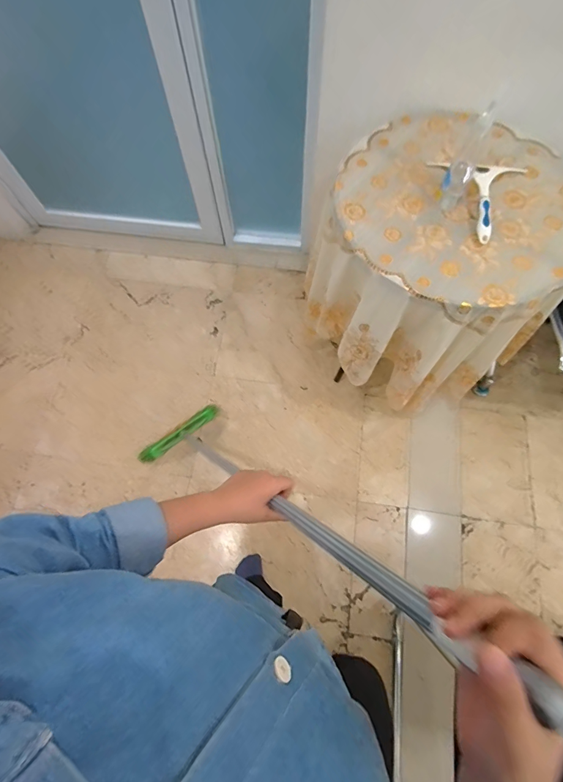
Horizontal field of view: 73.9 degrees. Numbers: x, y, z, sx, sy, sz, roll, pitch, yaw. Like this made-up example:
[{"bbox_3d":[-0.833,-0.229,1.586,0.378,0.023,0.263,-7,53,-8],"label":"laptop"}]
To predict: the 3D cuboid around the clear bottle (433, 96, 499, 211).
[{"bbox_3d":[0.382,-0.482,0.784,0.052,0.198,0.059,26,73,11],"label":"clear bottle"}]

